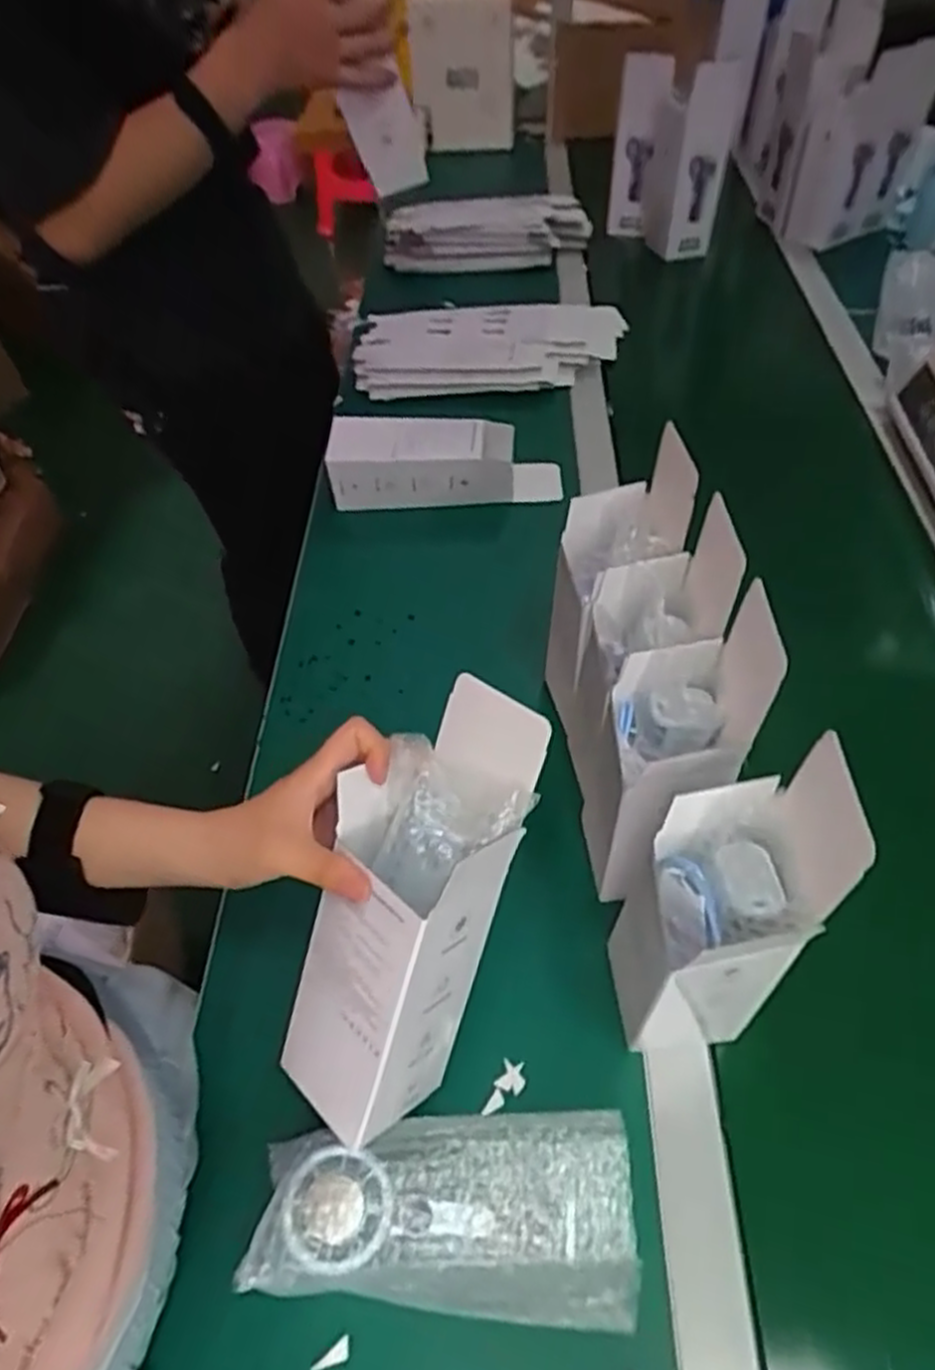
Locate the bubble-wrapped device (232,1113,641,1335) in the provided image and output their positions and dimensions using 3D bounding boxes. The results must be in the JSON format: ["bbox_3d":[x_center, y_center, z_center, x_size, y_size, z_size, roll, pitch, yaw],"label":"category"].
[{"bbox_3d":[-0.008,0.287,0.437,0.196,0.071,0.092,2,50,6],"label":"bubble-wrapped device"}]

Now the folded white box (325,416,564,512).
[{"bbox_3d":[-0.021,-0.235,0.858,0.250,0.087,0.075,3,53,-2],"label":"folded white box"}]

